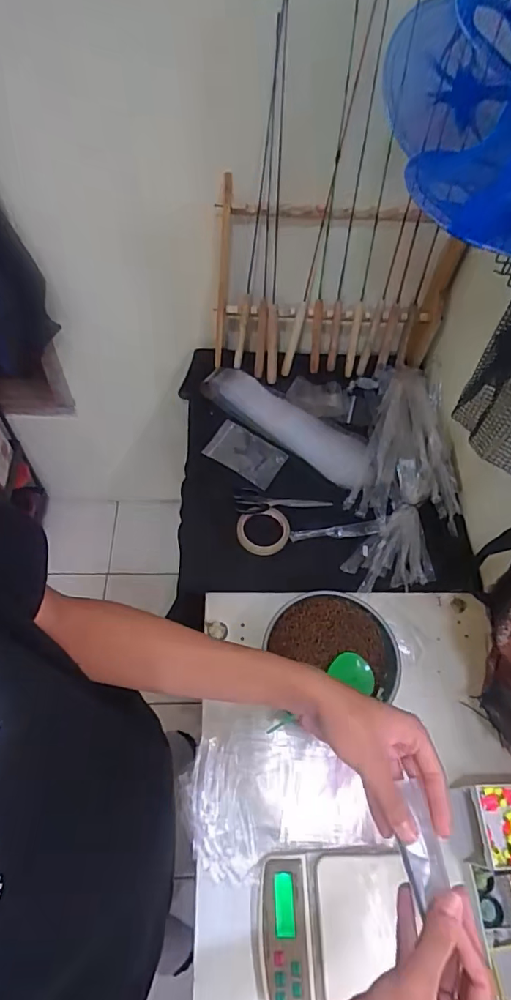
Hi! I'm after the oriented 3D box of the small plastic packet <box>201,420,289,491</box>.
[{"bbox_3d":[-0.020,-0.095,0.993,0.150,0.014,0.097,29,61,13],"label":"small plastic packet"}]

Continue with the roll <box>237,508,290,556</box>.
[{"bbox_3d":[0.017,0.061,0.911,0.098,0.014,0.087,-13,60,-12],"label":"roll"}]

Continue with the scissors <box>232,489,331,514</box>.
[{"bbox_3d":[0.051,-0.002,0.943,0.181,0.005,0.055,-3,59,-6],"label":"scissors"}]

